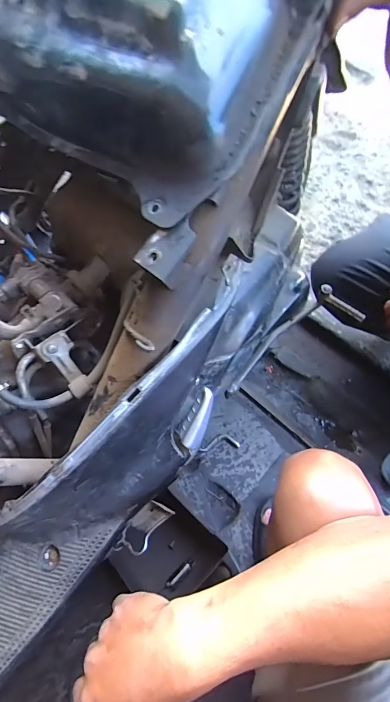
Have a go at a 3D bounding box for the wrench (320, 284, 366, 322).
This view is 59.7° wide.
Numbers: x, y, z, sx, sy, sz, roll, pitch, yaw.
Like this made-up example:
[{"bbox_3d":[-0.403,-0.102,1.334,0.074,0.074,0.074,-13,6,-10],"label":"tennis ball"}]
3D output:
[{"bbox_3d":[0.235,-0.077,0.544,0.012,0.023,0.083,-41,69,-15],"label":"wrench"}]

